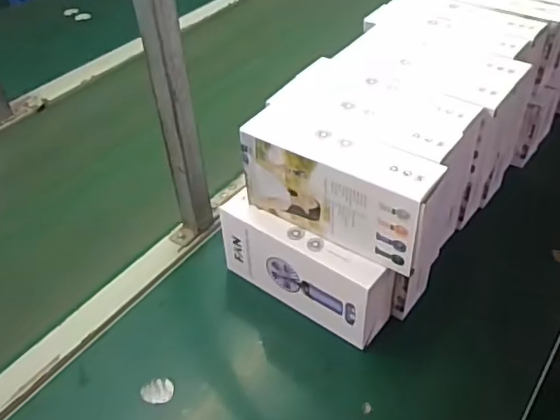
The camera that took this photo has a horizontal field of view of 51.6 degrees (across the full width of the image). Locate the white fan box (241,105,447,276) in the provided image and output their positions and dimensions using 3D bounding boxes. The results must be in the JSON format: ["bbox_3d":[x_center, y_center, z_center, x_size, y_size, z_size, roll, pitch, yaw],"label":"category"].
[{"bbox_3d":[0.058,-0.023,0.553,0.195,0.100,0.053,21,46,29],"label":"white fan box"}]

